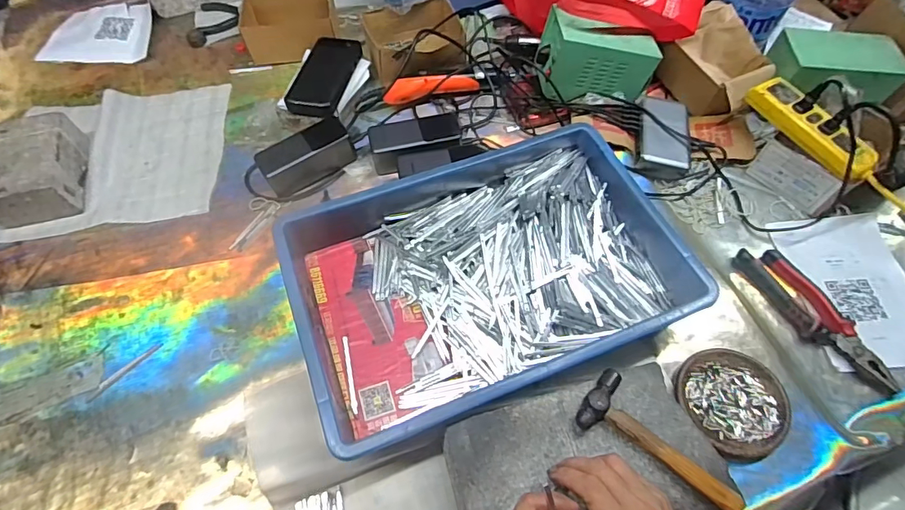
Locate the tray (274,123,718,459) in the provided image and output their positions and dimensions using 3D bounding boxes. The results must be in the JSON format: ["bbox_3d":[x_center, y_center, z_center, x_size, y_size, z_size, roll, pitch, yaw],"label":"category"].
[{"bbox_3d":[0.037,0.019,0.572,0.436,0.078,0.299,-20,62,-12],"label":"tray"}]

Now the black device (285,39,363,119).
[{"bbox_3d":[-0.198,-0.278,0.731,0.075,0.025,0.155,10,61,5],"label":"black device"}]

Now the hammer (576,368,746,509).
[{"bbox_3d":[0.198,0.175,0.438,0.157,0.015,0.063,33,65,16],"label":"hammer"}]

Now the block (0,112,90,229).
[{"bbox_3d":[-0.590,-0.121,0.664,0.103,0.060,0.157,-16,62,-10],"label":"block"}]

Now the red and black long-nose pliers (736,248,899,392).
[{"bbox_3d":[0.451,0.072,0.585,0.062,0.018,0.213,-28,64,-16],"label":"red and black long-nose pliers"}]

